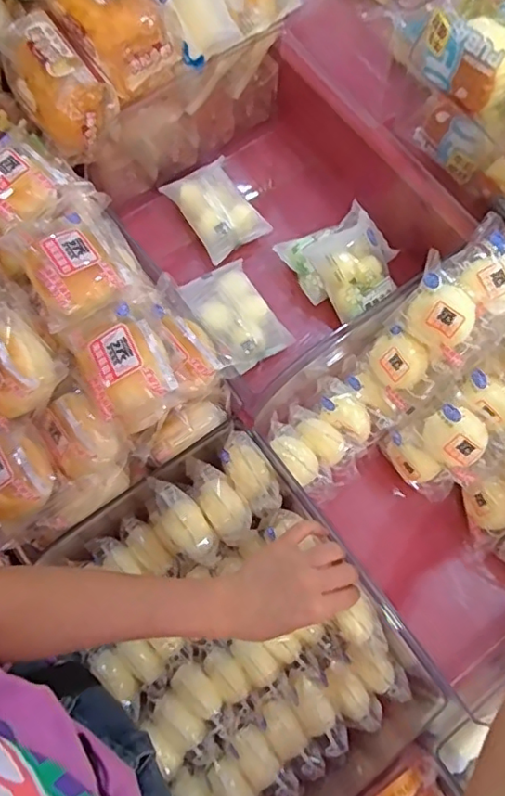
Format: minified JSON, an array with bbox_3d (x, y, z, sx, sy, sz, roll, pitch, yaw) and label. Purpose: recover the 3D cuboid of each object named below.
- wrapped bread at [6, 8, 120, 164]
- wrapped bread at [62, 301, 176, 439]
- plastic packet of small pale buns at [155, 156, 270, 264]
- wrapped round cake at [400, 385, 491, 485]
[{"bbox_3d":[-0.211,-0.330,0.594,0.074,0.078,0.139,-41,78,-12],"label":"wrapped bread"},{"bbox_3d":[-0.112,-0.030,0.476,0.071,0.041,0.105,-27,75,-9],"label":"wrapped bread"},{"bbox_3d":[-0.046,-0.236,0.695,0.078,0.030,0.120,-33,76,-10],"label":"plastic packet of small pale buns"},{"bbox_3d":[0.198,0.043,0.543,0.082,0.066,0.029,45,38,1],"label":"wrapped round cake"}]

